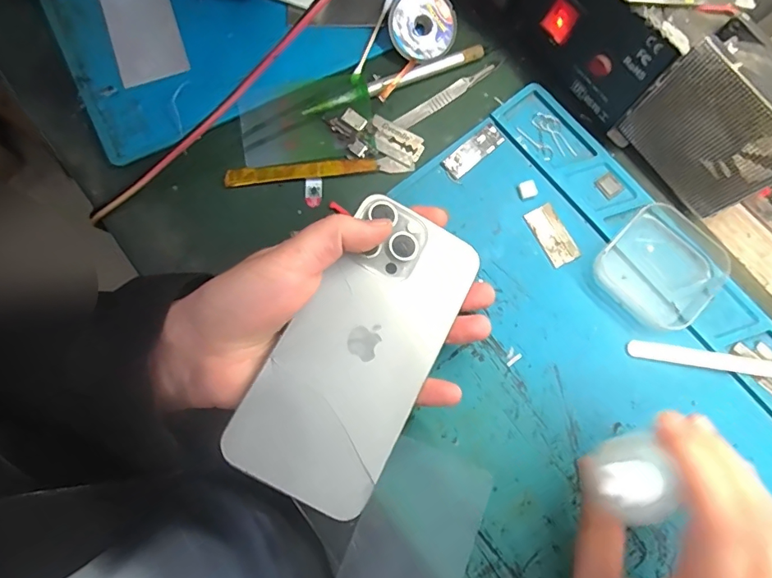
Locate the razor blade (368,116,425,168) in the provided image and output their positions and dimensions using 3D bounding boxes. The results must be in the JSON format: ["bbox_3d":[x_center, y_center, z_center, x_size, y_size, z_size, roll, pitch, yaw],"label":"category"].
[{"bbox_3d":[0.006,-0.097,0.309,0.038,0.004,0.021,32,79,1],"label":"razor blade"}]

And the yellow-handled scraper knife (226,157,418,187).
[{"bbox_3d":[-0.043,-0.076,0.303,0.119,0.004,0.010,-5,78,0],"label":"yellow-handled scraper knife"}]

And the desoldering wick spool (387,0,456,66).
[{"bbox_3d":[0.024,-0.175,0.316,0.047,0.011,0.047,-2,99,-14],"label":"desoldering wick spool"}]

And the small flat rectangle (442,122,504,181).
[{"bbox_3d":[0.057,-0.089,0.307,0.044,0.004,0.016,-40,87,-8],"label":"small flat rectangle"}]

